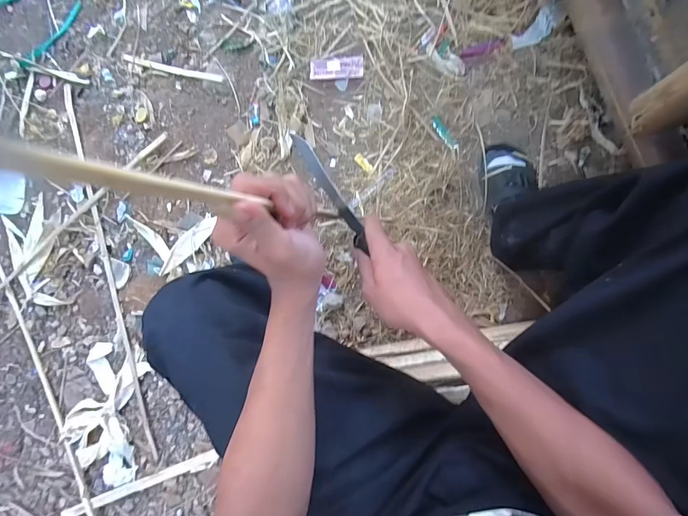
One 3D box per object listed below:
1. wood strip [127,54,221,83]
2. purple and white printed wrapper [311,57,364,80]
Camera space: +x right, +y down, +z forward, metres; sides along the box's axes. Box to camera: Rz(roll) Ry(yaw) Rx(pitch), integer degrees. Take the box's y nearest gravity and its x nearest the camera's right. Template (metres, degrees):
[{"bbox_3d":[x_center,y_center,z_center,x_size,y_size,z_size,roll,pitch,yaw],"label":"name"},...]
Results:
[{"bbox_3d":[-0.440,-0.485,0.932,0.288,0.012,0.018,16,93,9],"label":"wood strip"},{"bbox_3d":[-0.017,-0.447,0.853,0.124,0.008,0.051,1,90,10],"label":"purple and white printed wrapper"}]

